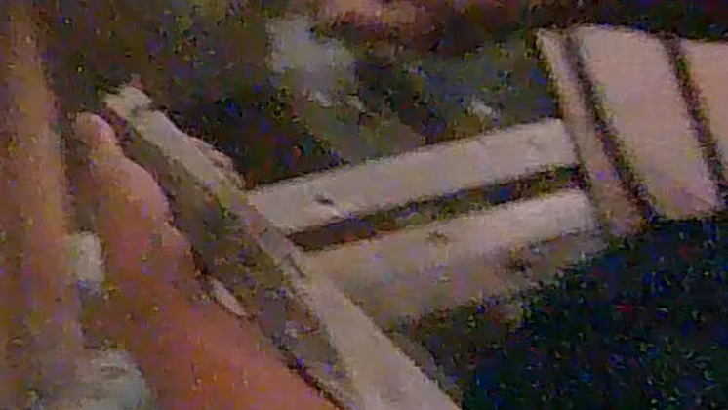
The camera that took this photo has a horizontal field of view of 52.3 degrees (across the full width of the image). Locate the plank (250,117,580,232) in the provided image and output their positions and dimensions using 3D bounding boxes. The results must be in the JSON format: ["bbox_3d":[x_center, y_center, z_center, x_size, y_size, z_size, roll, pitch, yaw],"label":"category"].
[{"bbox_3d":[0.044,-0.028,0.633,0.266,0.015,0.047,-13,77,-3],"label":"plank"}]

